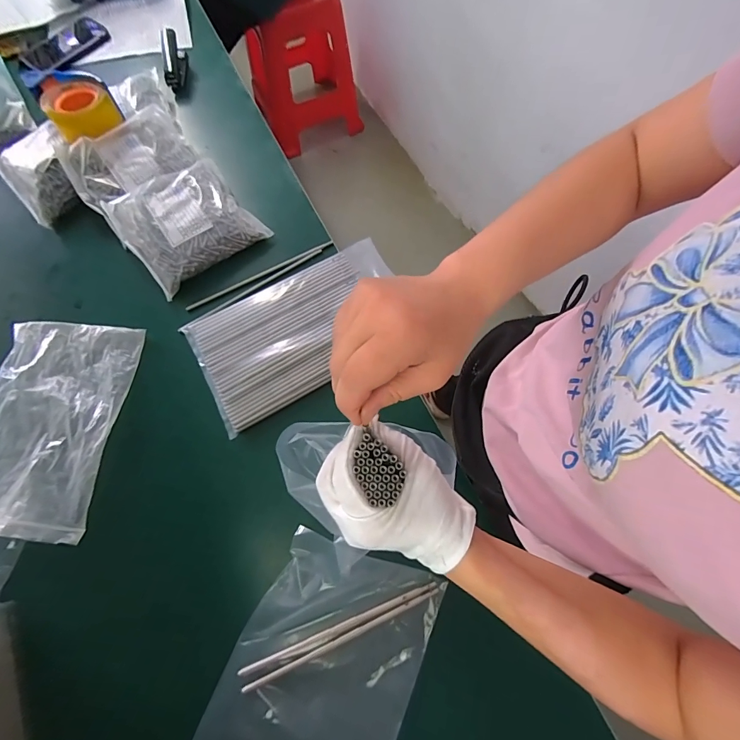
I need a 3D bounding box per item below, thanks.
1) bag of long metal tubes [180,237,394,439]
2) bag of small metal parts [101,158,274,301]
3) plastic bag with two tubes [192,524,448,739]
[{"bbox_3d":[-0.102,-0.067,0.564,0.316,0.013,0.185,-30,72,-10],"label":"bag of long metal tubes"},{"bbox_3d":[-0.297,-0.242,0.614,0.191,0.052,0.179,-38,74,-13],"label":"bag of small metal parts"},{"bbox_3d":[-0.059,0.355,0.431,0.202,0.026,0.294,23,71,9],"label":"plastic bag with two tubes"}]

